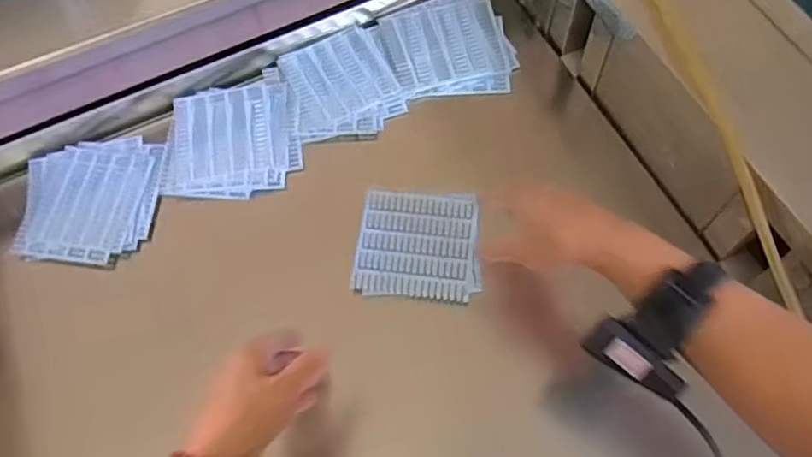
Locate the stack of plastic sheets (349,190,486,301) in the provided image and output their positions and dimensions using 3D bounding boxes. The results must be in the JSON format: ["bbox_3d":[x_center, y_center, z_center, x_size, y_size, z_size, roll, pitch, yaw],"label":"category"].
[{"bbox_3d":[0.012,0.013,0.588,0.115,0.017,0.106,5,67,4],"label":"stack of plastic sheets"}]

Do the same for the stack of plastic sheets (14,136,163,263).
[{"bbox_3d":[-0.327,-0.032,0.635,0.138,0.011,0.138,-3,66,1],"label":"stack of plastic sheets"}]

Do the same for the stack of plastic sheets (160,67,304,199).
[{"bbox_3d":[-0.188,-0.102,0.665,0.143,0.012,0.145,-8,66,-1],"label":"stack of plastic sheets"}]

